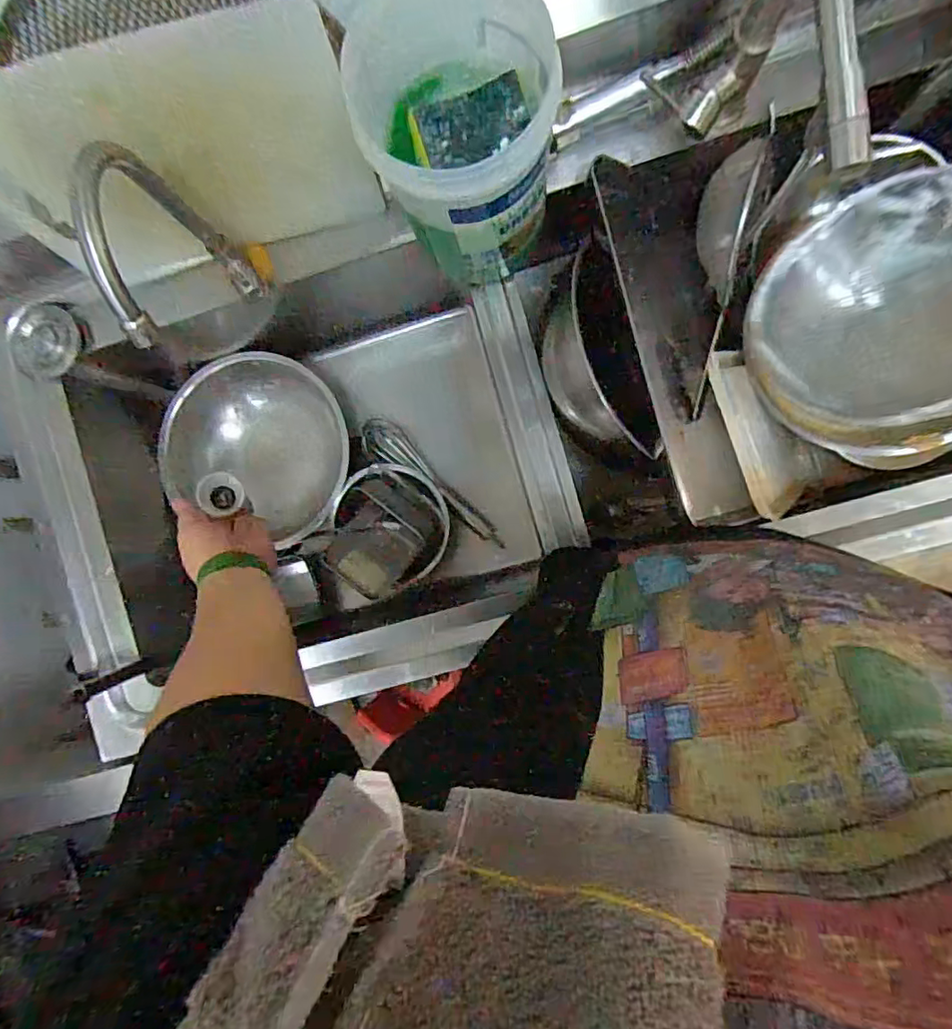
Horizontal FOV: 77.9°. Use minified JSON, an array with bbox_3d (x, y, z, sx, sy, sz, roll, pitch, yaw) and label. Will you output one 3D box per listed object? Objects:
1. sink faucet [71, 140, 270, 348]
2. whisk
[{"bbox_3d":[-0.255,-0.216,0.527,0.034,0.251,0.161,-11,90,6],"label":"sink faucet"},{"bbox_3d":[-0.063,-0.044,0.866,0.263,0.050,0.055,43,94,3],"label":"whisk"}]

